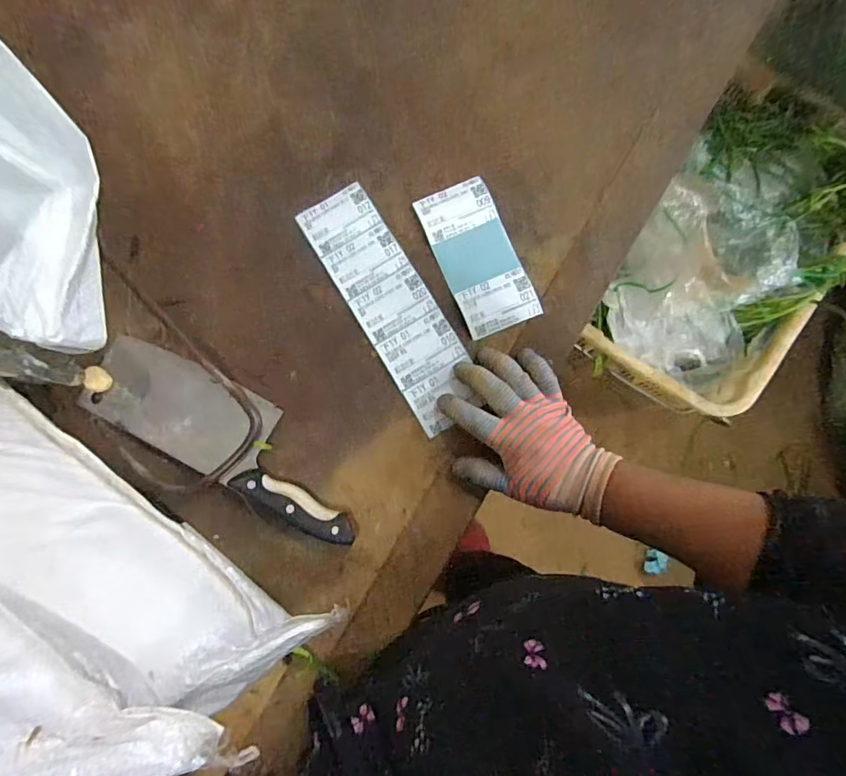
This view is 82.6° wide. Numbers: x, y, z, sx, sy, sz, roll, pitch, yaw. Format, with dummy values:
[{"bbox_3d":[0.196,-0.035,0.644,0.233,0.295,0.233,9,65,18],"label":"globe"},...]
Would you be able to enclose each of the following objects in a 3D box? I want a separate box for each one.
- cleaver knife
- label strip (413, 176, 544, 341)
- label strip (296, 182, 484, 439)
[{"bbox_3d":[-0.182,0.043,0.445,0.283,0.028,0.086,27,85,4],"label":"cleaver knife"},{"bbox_3d":[0.052,-0.127,0.465,0.070,0.006,0.148,-23,83,-1],"label":"label strip"},{"bbox_3d":[-0.030,-0.080,0.462,0.073,0.005,0.248,-29,83,-2],"label":"label strip"}]

